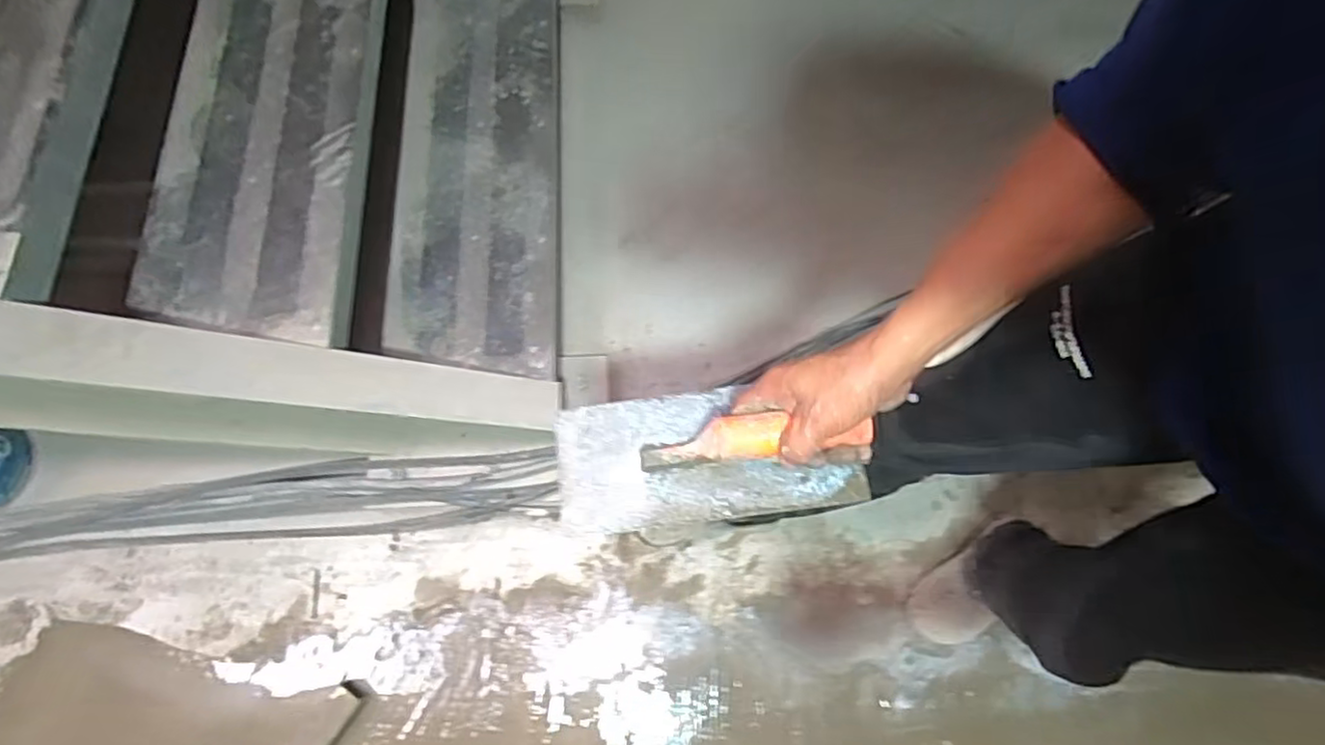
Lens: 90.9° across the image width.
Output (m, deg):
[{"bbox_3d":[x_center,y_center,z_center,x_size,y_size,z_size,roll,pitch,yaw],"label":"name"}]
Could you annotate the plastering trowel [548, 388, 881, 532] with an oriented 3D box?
[{"bbox_3d":[0.030,0.057,0.512,0.229,0.080,0.106,-7,70,-3],"label":"plastering trowel"}]

